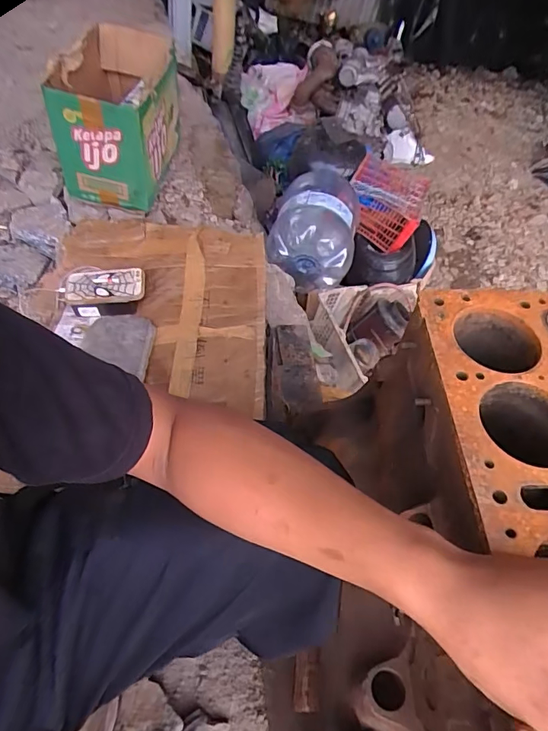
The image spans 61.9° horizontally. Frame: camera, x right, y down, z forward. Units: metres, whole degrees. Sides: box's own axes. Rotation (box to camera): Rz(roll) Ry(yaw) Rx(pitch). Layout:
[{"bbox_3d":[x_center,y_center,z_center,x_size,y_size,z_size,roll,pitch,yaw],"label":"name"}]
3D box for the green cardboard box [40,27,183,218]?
[{"bbox_3d":[-0.375,-0.586,1.102,0.239,0.269,0.325,8,53,-1],"label":"green cardboard box"}]

